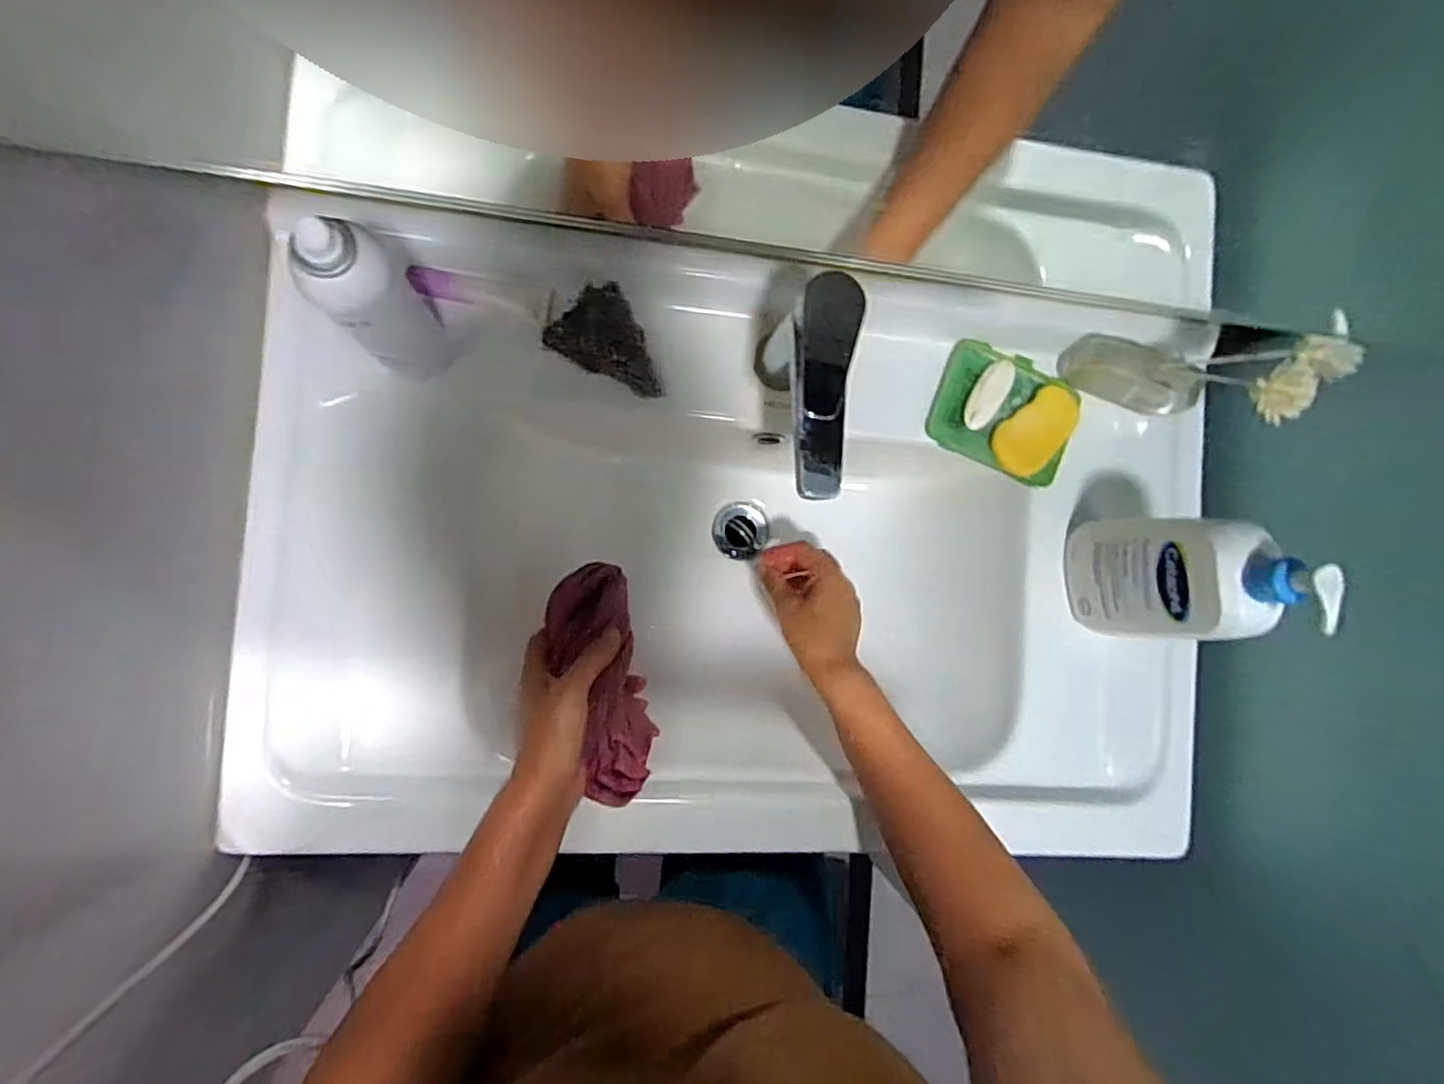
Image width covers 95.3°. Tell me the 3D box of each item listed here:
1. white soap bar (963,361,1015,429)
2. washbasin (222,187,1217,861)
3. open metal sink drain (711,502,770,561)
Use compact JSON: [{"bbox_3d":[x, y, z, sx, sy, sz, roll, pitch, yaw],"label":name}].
[{"bbox_3d":[0.243,-0.134,0.597,0.030,0.009,0.068,27,84,-8],"label":"white soap bar"},{"bbox_3d":[0.035,0.014,0.616,0.795,0.154,0.477,5,88,-9],"label":"washbasin"},{"bbox_3d":[0.021,-0.011,0.715,0.059,0.021,0.059,5,87,-9],"label":"open metal sink drain"}]

